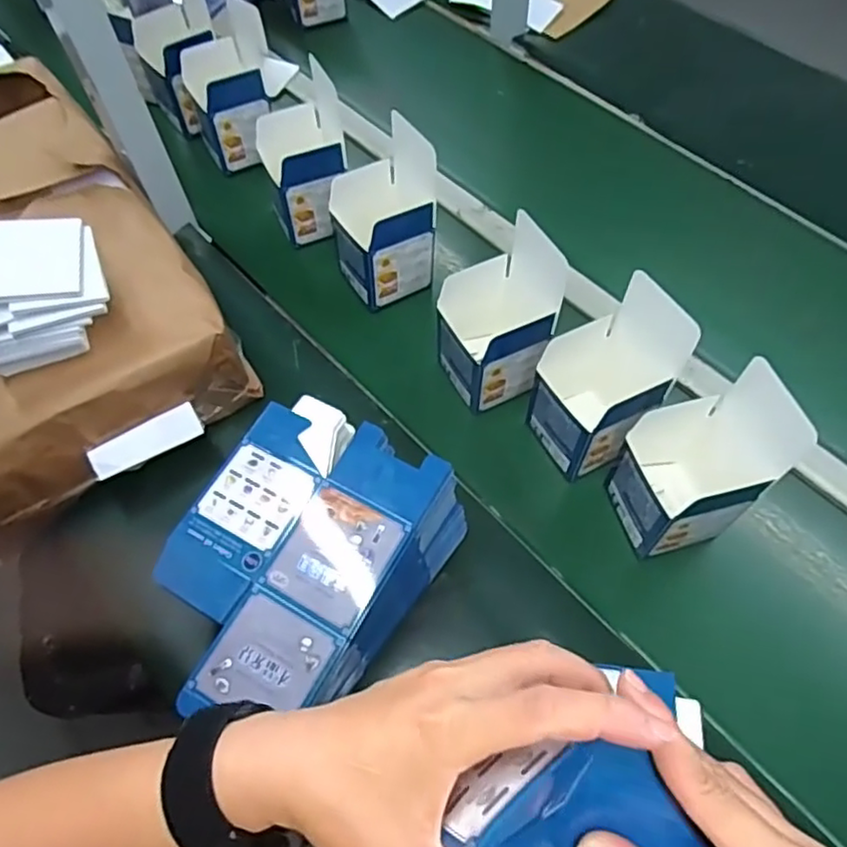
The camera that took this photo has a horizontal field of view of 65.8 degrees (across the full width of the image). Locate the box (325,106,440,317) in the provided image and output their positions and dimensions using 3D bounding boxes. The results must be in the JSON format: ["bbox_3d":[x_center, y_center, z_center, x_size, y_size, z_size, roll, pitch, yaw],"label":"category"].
[{"bbox_3d":[-0.044,-0.222,0.708,0.106,0.152,0.096,-34,63,-14],"label":"box"}]

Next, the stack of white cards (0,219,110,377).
[{"bbox_3d":[-0.349,-0.115,0.589,0.125,0.073,0.116,-23,61,-9],"label":"stack of white cards"}]

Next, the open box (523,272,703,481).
[{"bbox_3d":[0.155,-0.043,0.592,0.109,0.176,0.105,-27,62,-11],"label":"open box"}]

